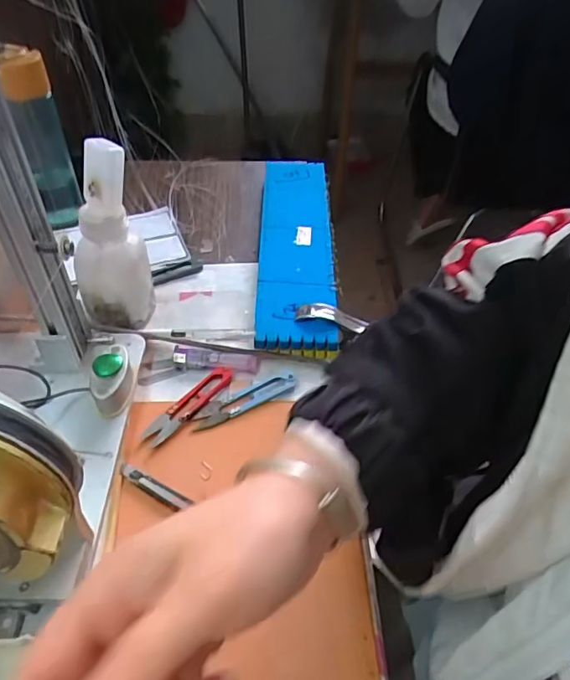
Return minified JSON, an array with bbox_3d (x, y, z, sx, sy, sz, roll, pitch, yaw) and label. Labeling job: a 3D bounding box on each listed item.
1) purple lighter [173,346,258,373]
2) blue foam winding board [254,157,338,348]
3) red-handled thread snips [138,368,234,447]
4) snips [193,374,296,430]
[{"bbox_3d":[-0.065,0.017,0.480,0.078,0.008,0.018,6,45,4],"label":"purple lighter"},{"bbox_3d":[0.013,-0.115,0.604,0.079,0.029,0.340,1,45,-1],"label":"blue foam winding board"},{"bbox_3d":[-0.082,0.056,0.448,0.022,0.007,0.095,32,52,27],"label":"red-handled thread snips"},{"bbox_3d":[-0.034,0.052,0.453,0.094,0.005,0.021,-20,49,-20],"label":"snips"}]

